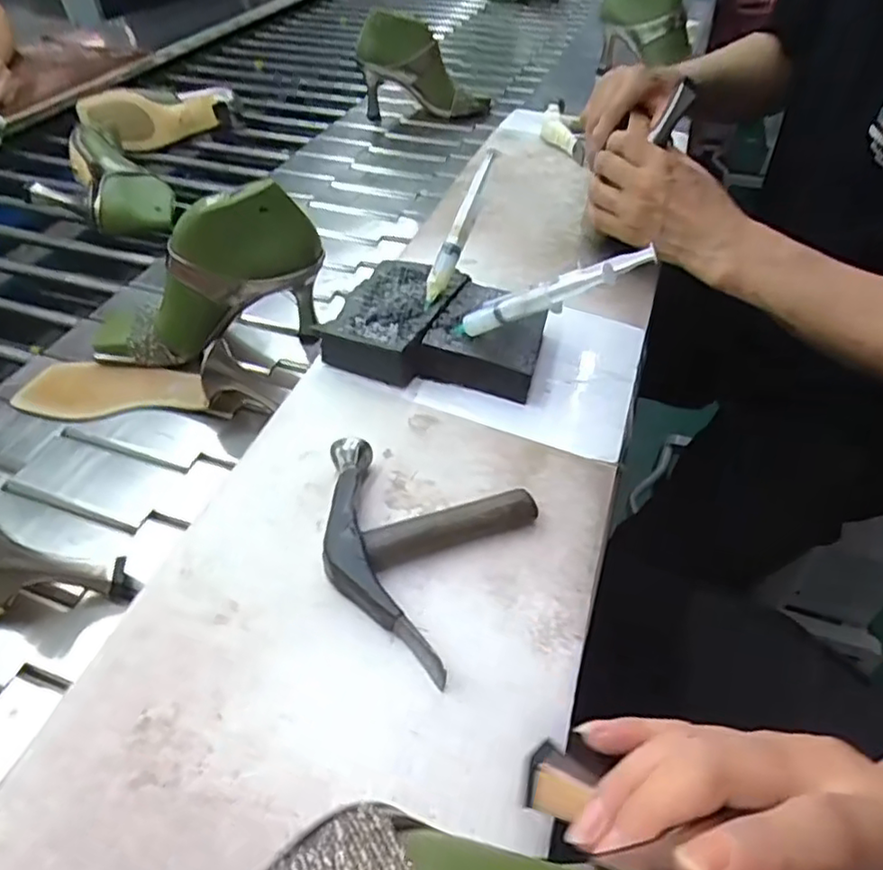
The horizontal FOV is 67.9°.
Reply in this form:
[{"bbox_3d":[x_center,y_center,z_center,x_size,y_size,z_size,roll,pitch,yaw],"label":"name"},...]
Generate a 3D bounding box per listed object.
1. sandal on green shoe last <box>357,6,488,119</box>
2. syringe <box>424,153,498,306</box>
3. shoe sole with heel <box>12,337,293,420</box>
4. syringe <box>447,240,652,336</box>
[{"bbox_3d":[-0.028,-0.580,1.029,0.196,0.159,0.087,-4,45,-3],"label":"sandal on green shoe last"},{"bbox_3d":[0.015,-0.168,0.533,0.020,0.016,0.139,21,86,20],"label":"syringe"},{"bbox_3d":[-0.254,-0.059,0.566,0.241,0.062,0.069,0,45,1],"label":"shoe sole with heel"},{"bbox_3d":[0.070,-0.096,0.453,0.159,0.018,0.019,-12,29,45],"label":"syringe"}]

